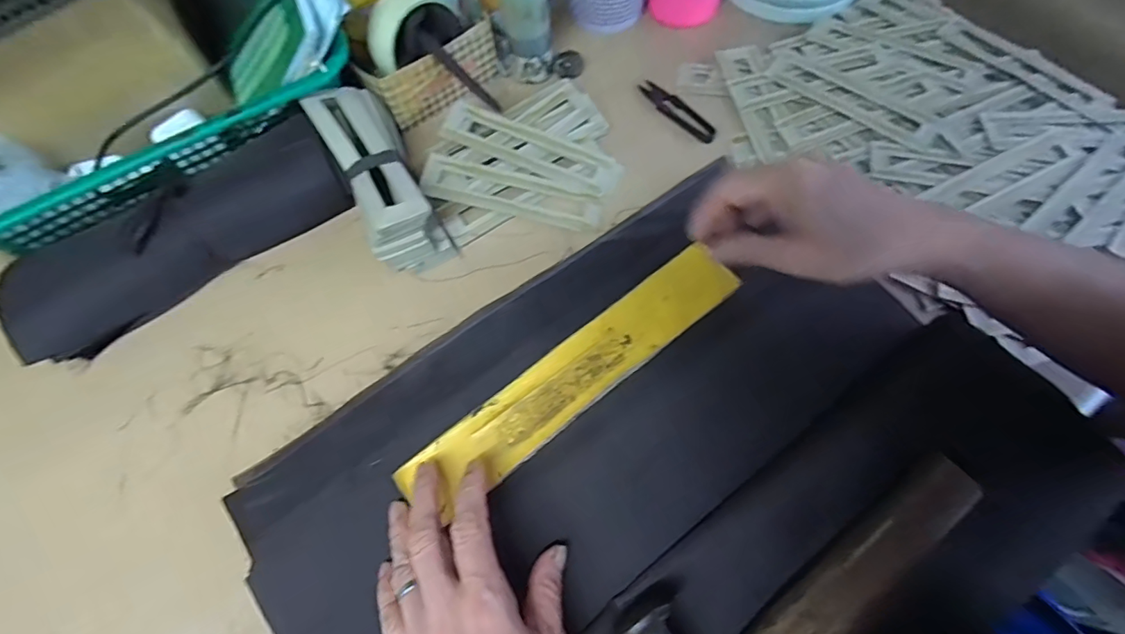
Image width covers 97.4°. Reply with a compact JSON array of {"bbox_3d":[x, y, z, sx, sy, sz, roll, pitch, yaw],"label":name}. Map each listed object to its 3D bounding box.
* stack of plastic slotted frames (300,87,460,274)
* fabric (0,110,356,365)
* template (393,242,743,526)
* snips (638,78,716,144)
[{"bbox_3d":[-0.153,-0.120,0.413,0.056,0.064,0.164,-26,69,-9],"label":"stack of plastic slotted frames"},{"bbox_3d":[-0.305,-0.061,0.402,0.267,0.068,0.071,-32,70,-11],"label":"fabric"},{"bbox_3d":[0.013,0.036,0.342,0.255,0.008,0.047,-37,71,-11],"label":"template"},{"bbox_3d":[0.110,-0.199,0.477,0.024,0.010,0.094,-32,70,-11],"label":"snips"}]

